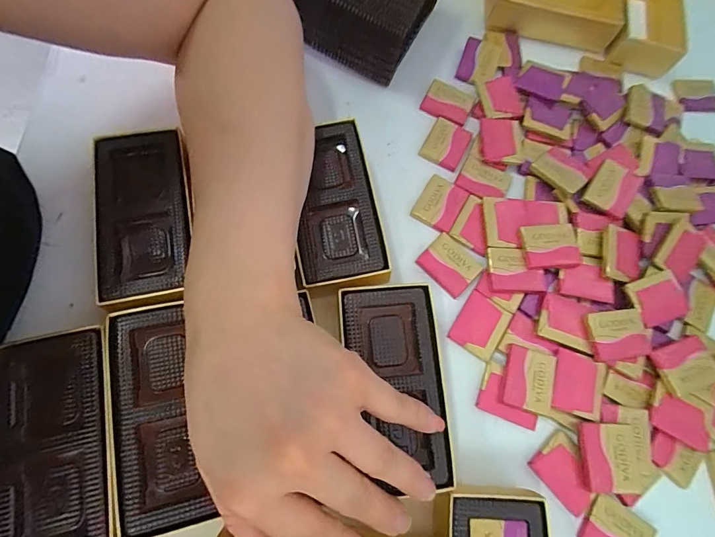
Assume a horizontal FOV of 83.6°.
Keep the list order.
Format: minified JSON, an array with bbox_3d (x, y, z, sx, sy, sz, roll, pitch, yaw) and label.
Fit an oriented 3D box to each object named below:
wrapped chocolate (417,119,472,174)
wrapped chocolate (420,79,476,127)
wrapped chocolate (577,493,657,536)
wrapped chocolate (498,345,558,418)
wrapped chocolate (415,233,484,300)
[{"bbox_3d":[0.070,-0.099,0.317,0.031,0.004,0.041,28,70,4],"label":"wrapped chocolate"},{"bbox_3d":[0.074,-0.136,0.328,0.038,0.005,0.033,24,70,2],"label":"wrapped chocolate"},{"bbox_3d":[0.156,0.160,0.241,0.039,0.007,0.031,33,70,5],"label":"wrapped chocolate"},{"bbox_3d":[0.111,0.072,0.258,0.033,0.004,0.039,18,70,0],"label":"wrapped chocolate"},{"bbox_3d":[0.065,-0.003,0.284,0.038,0.005,0.033,43,72,9],"label":"wrapped chocolate"}]

